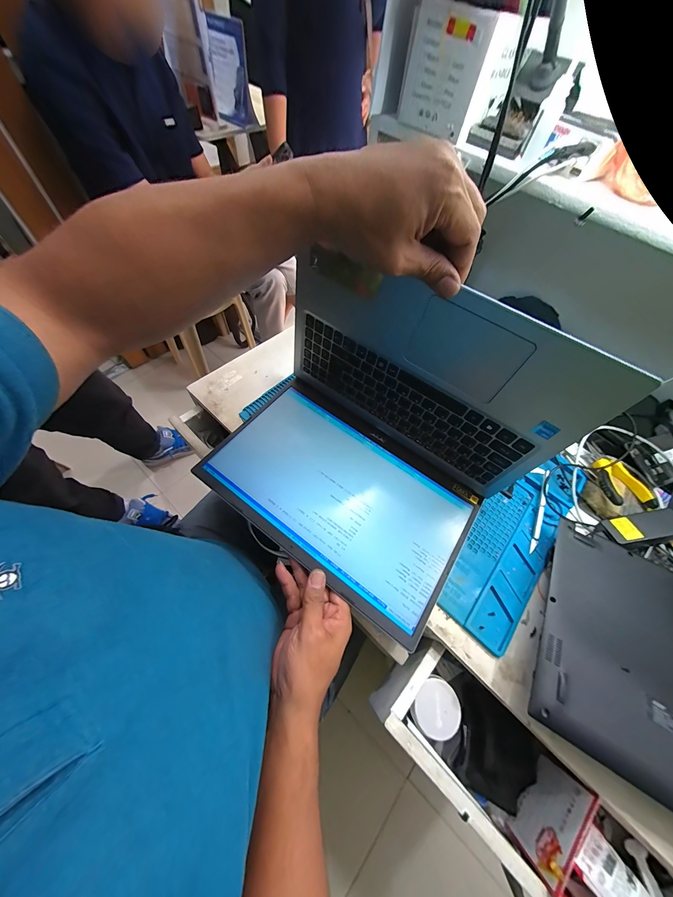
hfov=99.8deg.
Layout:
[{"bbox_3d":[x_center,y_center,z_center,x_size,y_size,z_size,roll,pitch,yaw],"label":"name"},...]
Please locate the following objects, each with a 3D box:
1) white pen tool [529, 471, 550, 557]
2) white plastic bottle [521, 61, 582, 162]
[{"bbox_3d":[0.296,0.089,0.410,0.009,0.010,0.130,26,62,8],"label":"white pen tool"},{"bbox_3d":[0.239,-0.375,0.320,0.020,0.064,0.019,37,64,13],"label":"white plastic bottle"}]

